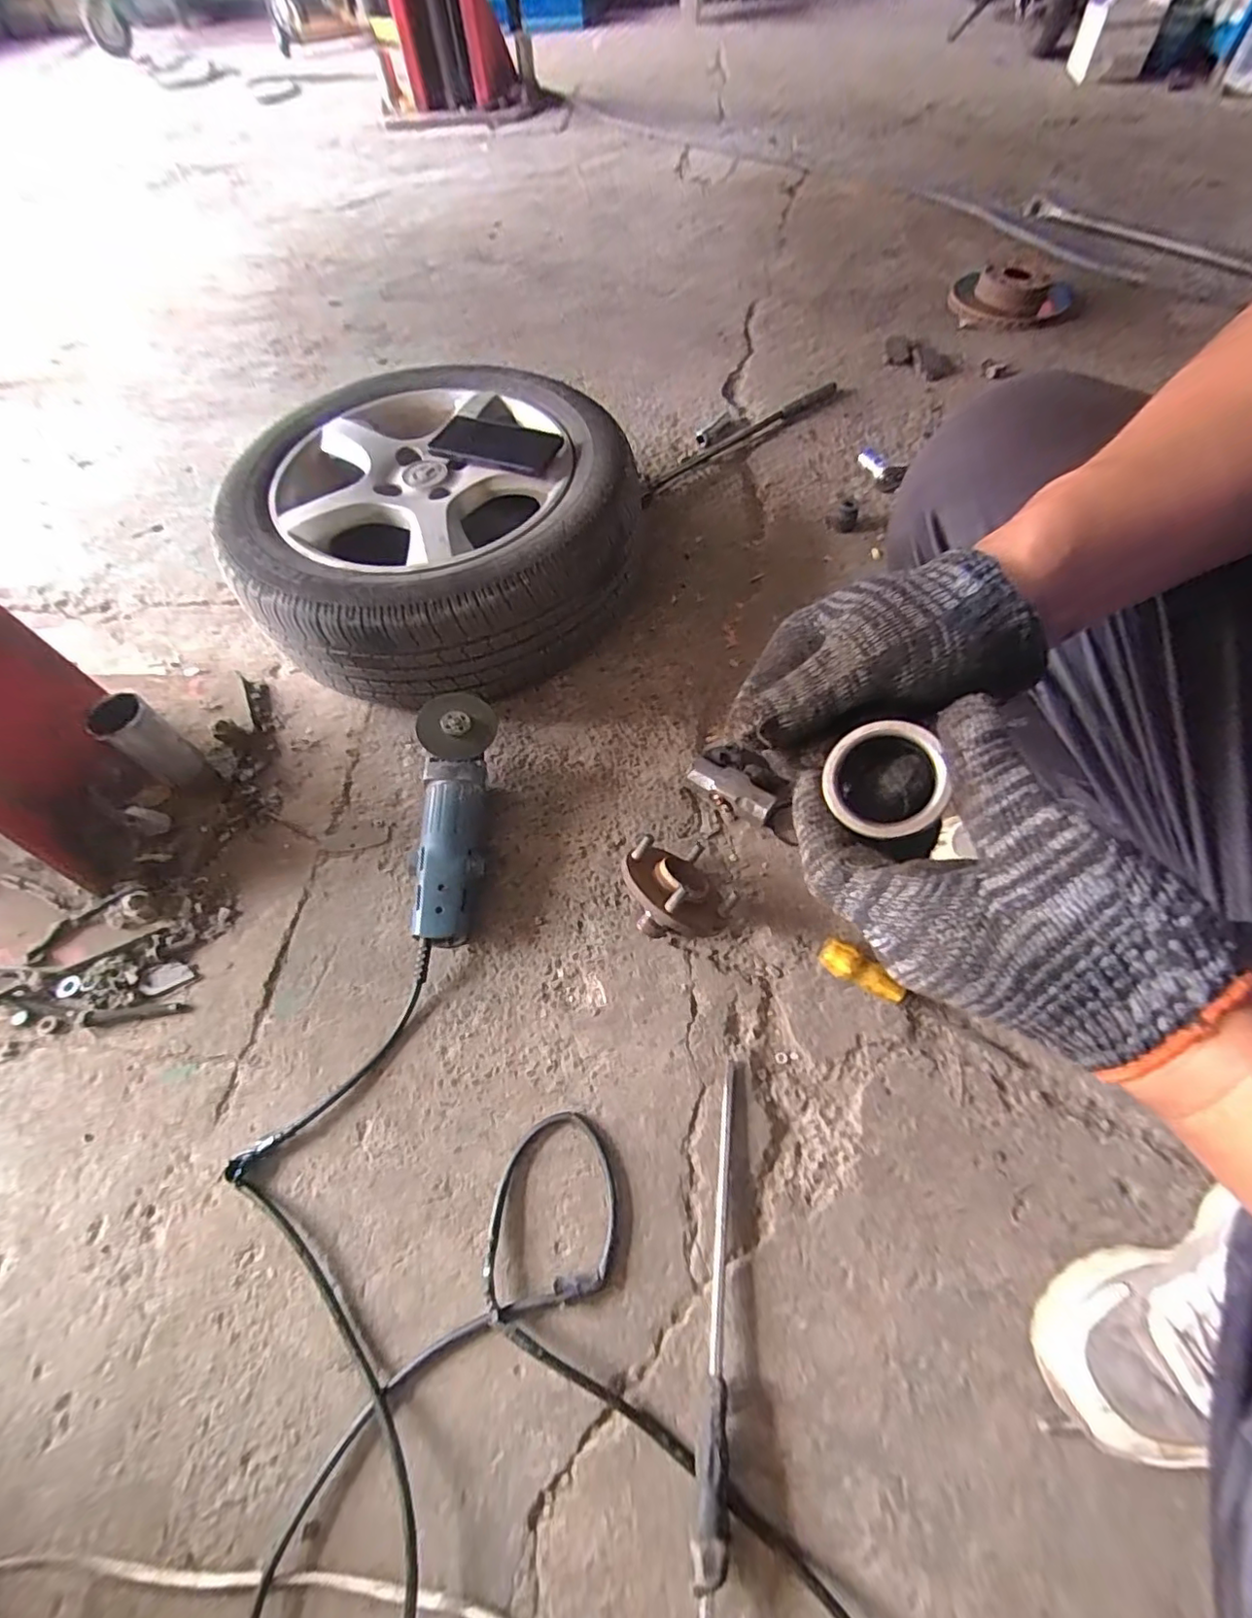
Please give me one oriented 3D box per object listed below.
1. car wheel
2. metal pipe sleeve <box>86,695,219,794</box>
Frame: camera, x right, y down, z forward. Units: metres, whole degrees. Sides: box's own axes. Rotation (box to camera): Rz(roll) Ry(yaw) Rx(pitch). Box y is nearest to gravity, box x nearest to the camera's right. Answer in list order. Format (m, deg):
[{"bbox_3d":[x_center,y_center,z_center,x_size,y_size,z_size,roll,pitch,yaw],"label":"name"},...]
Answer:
[{"bbox_3d":[-0.234,-0.378,0.802,0.491,0.170,0.494,-8,61,-2],"label":"car wheel"},{"bbox_3d":[-0.512,-0.063,0.650,0.055,0.135,0.052,34,68,19],"label":"metal pipe sleeve"}]

